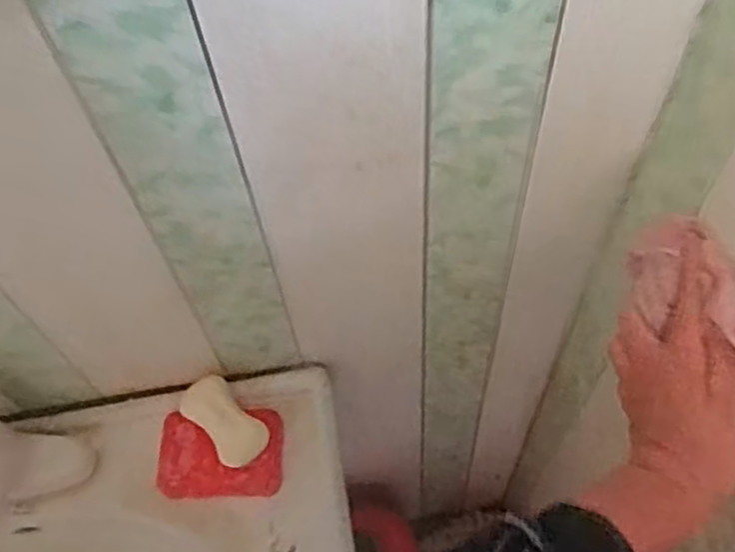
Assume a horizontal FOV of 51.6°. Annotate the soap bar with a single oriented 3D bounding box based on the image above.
[{"bbox_3d":[-0.131,0.132,0.697,0.046,0.018,0.089,-41,65,-18],"label":"soap bar"}]

